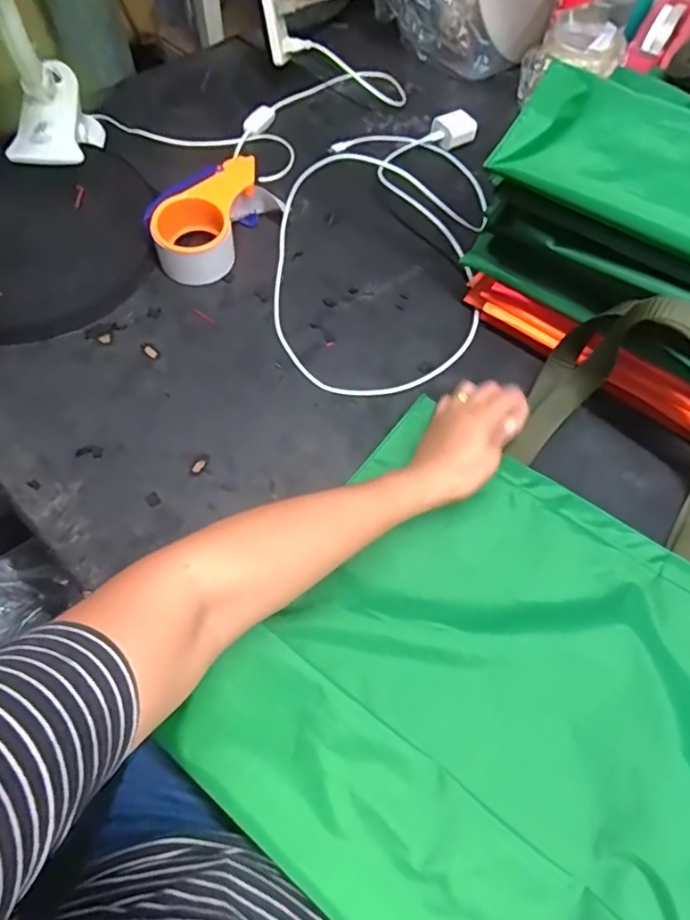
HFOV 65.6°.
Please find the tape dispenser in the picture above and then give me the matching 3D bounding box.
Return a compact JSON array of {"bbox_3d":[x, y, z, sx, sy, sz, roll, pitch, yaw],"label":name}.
[{"bbox_3d":[-0.142,-0.264,0.592,0.081,0.063,0.156,36,67,17],"label":"tape dispenser"}]

